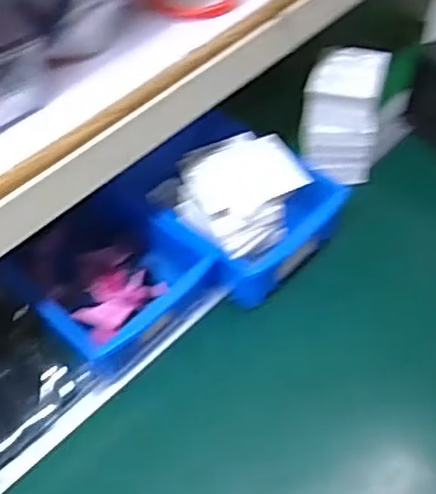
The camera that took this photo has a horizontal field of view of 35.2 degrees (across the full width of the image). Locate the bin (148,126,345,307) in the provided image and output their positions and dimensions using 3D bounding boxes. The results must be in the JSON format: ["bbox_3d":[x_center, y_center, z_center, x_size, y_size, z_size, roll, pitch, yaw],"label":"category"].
[{"bbox_3d":[0.027,-0.036,0.612,0.142,0.094,0.123,-34,57,-22],"label":"bin"}]

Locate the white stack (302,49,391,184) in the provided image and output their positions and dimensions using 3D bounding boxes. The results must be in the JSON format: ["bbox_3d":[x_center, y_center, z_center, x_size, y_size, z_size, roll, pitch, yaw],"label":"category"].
[{"bbox_3d":[0.122,-0.129,0.672,0.071,0.098,0.073,10,53,11],"label":"white stack"}]

